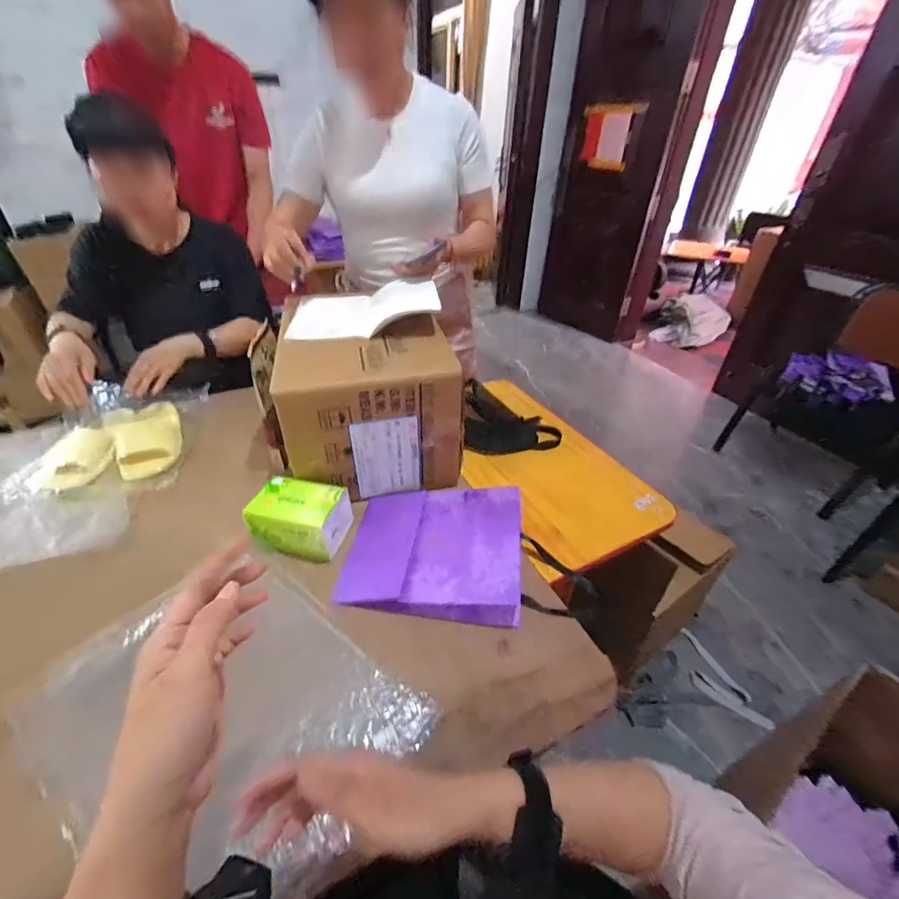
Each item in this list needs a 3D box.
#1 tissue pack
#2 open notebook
[{"bbox_3d":[-0.236,0.107,0.671,0.137,0.080,0.090,10,38,8],"label":"tissue pack"},{"bbox_3d":[-0.157,-0.266,0.795,0.262,0.060,0.194,-3,38,-8],"label":"open notebook"}]

